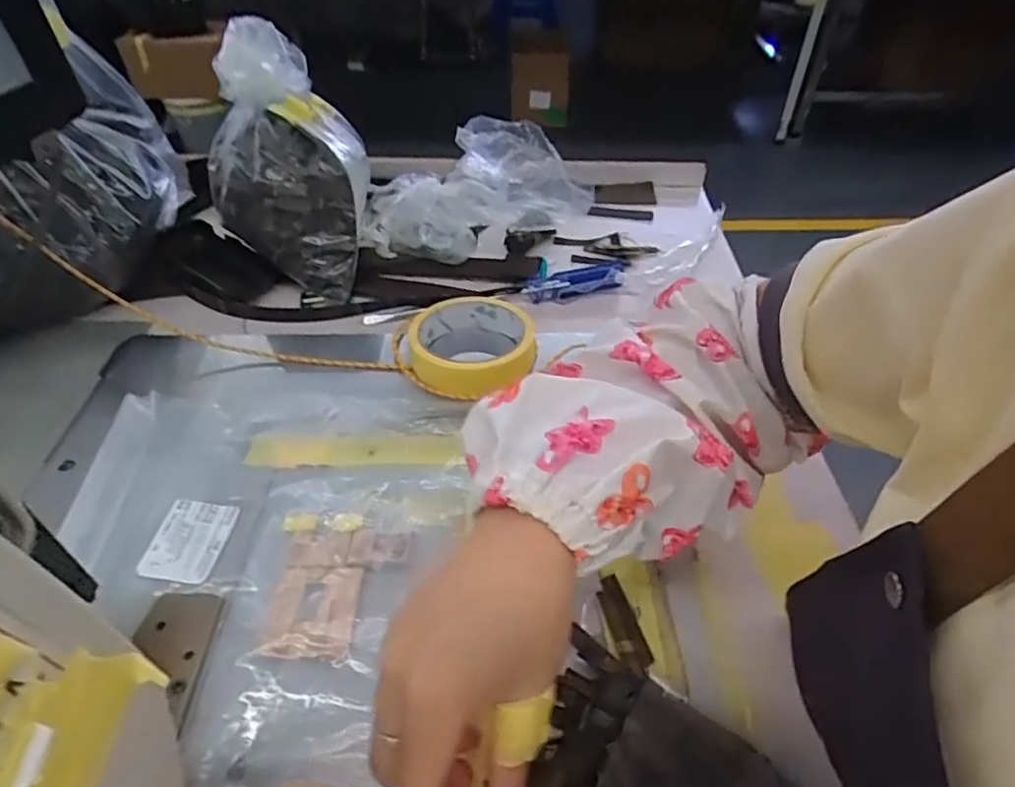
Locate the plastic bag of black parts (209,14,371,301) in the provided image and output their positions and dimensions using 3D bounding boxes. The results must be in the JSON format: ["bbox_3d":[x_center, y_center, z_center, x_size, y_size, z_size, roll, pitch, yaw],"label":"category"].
[{"bbox_3d":[-0.185,-0.190,0.517,0.124,0.171,0.155,-5,45,-4],"label":"plastic bag of black parts"}]

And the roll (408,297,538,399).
[{"bbox_3d":[-0.026,-0.040,0.459,0.090,0.025,0.090,-1,45,0],"label":"roll"}]

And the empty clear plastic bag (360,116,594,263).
[{"bbox_3d":[-0.021,-0.192,0.585,0.235,0.095,0.111,-14,46,-12],"label":"empty clear plastic bag"}]

